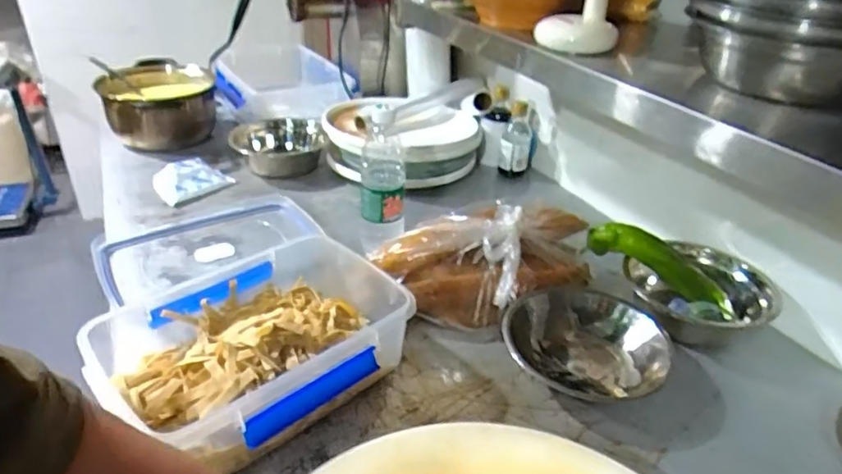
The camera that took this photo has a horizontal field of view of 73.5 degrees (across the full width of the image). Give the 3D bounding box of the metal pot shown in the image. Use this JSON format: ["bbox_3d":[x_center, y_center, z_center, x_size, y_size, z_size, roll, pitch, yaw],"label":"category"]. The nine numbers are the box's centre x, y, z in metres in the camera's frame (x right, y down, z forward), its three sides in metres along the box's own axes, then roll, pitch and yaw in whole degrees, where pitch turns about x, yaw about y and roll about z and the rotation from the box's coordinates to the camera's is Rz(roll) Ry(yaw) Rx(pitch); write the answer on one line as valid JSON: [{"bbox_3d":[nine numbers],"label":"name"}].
[{"bbox_3d":[-0.544,-0.269,1.179,0.217,0.123,0.249,-7,34,-16],"label":"metal pot"}]

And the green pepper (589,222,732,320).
[{"bbox_3d":[0.328,0.042,0.770,0.202,0.060,0.035,32,39,12],"label":"green pepper"}]

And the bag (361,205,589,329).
[{"bbox_3d":[0.089,0.026,0.753,0.289,0.130,0.154,-13,36,-25],"label":"bag"}]

